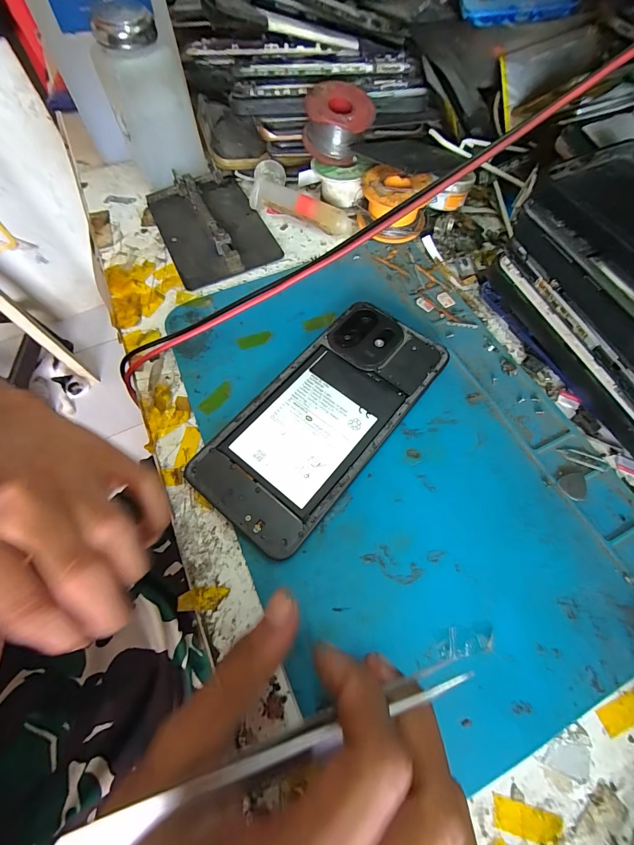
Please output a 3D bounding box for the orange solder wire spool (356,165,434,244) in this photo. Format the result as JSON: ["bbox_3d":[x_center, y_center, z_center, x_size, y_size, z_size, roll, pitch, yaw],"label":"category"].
[{"bbox_3d":[0.059,-0.166,0.270,0.051,0.033,0.042,5,65,4],"label":"orange solder wire spool"}]

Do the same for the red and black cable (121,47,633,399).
[{"bbox_3d":[0.016,-0.102,0.193,0.343,0.019,0.013,-25,65,15],"label":"red and black cable"}]

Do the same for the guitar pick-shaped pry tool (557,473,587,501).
[{"bbox_3d":[0.140,0.034,0.190,0.016,0.004,0.014,-18,66,-7],"label":"guitar pick-shaped pry tool"}]

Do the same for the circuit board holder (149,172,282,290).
[{"bbox_3d":[-0.085,-0.161,0.283,0.078,0.012,0.117,-24,67,-10],"label":"circuit board holder"}]

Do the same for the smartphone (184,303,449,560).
[{"bbox_3d":[0.005,-0.006,0.208,0.072,0.010,0.158,37,71,17],"label":"smartphone"}]

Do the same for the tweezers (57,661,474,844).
[{"bbox_3d":[-0.009,0.100,0.107,0.127,0.004,0.009,-14,65,-14],"label":"tweezers"}]

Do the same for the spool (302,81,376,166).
[{"bbox_3d":[0.016,-0.230,0.272,0.050,0.034,0.046,-1,65,1],"label":"spool"}]

